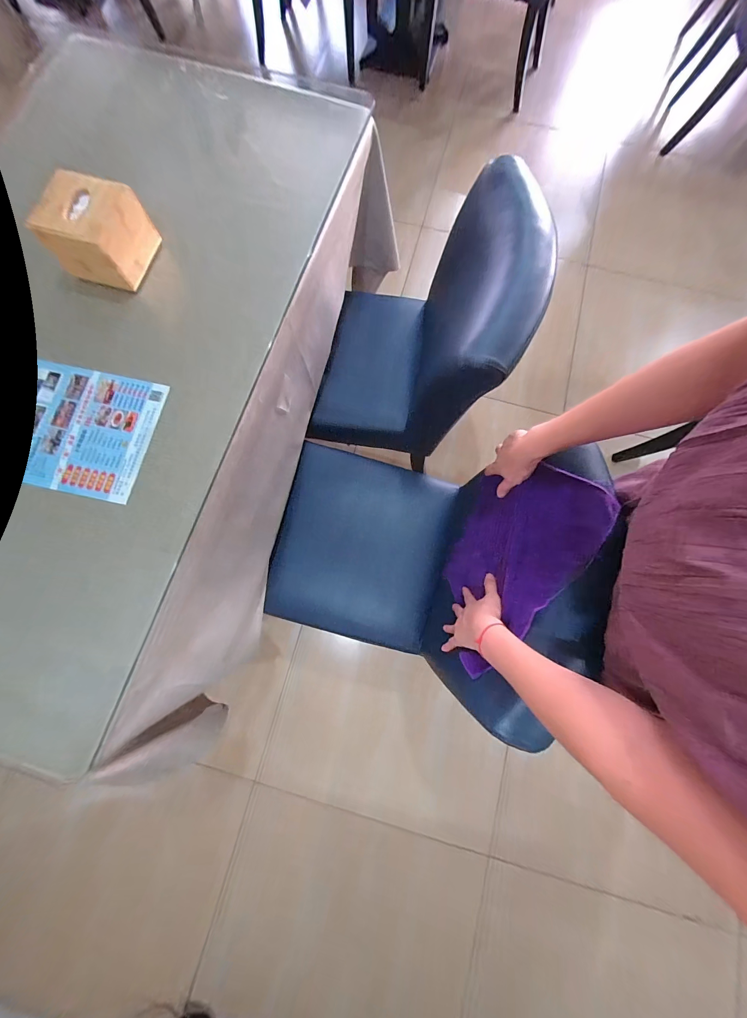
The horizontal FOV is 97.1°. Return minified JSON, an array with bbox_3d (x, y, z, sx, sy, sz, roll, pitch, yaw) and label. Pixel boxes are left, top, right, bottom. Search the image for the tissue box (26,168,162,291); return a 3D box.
[{"bbox_3d":[-0.454,-0.461,0.546,0.121,0.083,0.136,19,79,3],"label":"tissue box"}]

